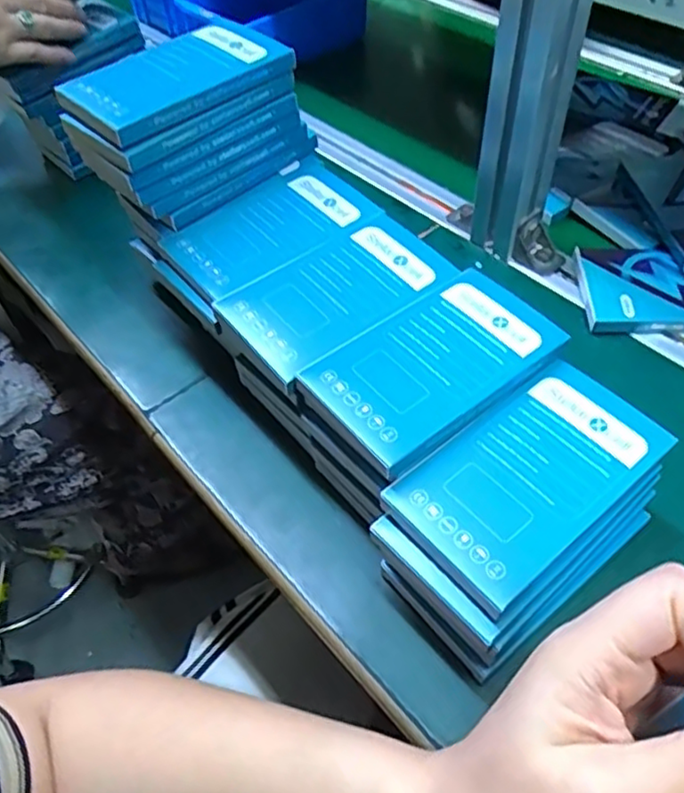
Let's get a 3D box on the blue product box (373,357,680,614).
[{"bbox_3d":[0.093,0.037,0.316,0.129,0.009,0.075,-34,57,-19],"label":"blue product box"}]

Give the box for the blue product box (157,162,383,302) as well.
[{"bbox_3d":[-0.043,-0.114,0.430,0.139,0.019,0.087,-32,55,-21],"label":"blue product box"}]

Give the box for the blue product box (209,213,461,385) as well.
[{"bbox_3d":[-0.002,-0.063,0.381,0.130,0.007,0.075,-33,57,-19],"label":"blue product box"}]

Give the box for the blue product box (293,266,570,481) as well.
[{"bbox_3d":[0.051,-0.018,0.347,0.129,0.014,0.075,-32,57,-18],"label":"blue product box"}]

